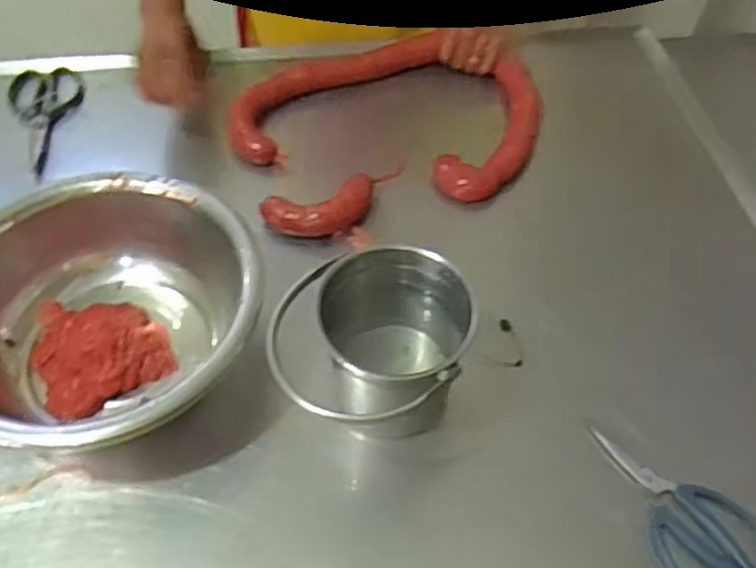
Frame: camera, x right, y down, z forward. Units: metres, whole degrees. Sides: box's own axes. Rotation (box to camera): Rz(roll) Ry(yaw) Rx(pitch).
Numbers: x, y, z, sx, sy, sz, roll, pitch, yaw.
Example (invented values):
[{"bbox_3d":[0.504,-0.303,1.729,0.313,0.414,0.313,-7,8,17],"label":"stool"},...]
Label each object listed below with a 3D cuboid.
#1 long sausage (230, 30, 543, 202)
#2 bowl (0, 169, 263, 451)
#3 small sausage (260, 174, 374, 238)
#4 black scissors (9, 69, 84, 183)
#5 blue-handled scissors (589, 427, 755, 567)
[{"bbox_3d":[0.013,-0.230,0.901,0.382,0.060,0.234,10,52,6],"label":"long sausage"},{"bbox_3d":[-0.246,0.033,0.660,0.273,0.119,0.267,1,52,-1],"label":"bowl"},{"bbox_3d":[-0.059,-0.089,0.809,0.138,0.031,0.068,-20,55,-17],"label":"small sausage"},{"bbox_3d":[-0.433,-0.217,0.909,0.089,0.019,0.205,-9,52,-8],"label":"black scissors"},{"bbox_3d":[0.263,0.194,0.609,0.095,0.015,0.173,-24,56,-19],"label":"blue-handled scissors"}]

